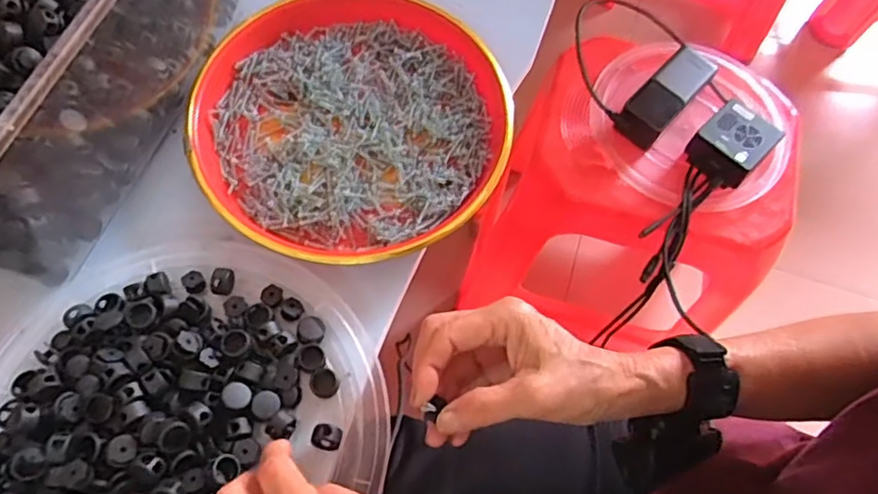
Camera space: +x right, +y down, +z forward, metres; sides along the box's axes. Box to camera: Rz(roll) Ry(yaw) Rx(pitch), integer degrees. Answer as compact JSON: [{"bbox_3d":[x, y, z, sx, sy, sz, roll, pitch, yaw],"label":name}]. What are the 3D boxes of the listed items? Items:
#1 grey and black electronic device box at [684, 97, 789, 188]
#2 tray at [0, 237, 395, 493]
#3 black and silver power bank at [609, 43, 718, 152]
[{"bbox_3d":[0.342,-0.120,0.713,0.074,0.045,0.082,42,71,14],"label":"grey and black electronic device box"},{"bbox_3d":[-0.157,0.100,0.343,0.218,0.024,0.234,0,66,0],"label":"tray"},{"bbox_3d":[0.279,-0.186,0.743,0.152,0.041,0.053,-42,75,-18],"label":"black and silver power bank"}]

